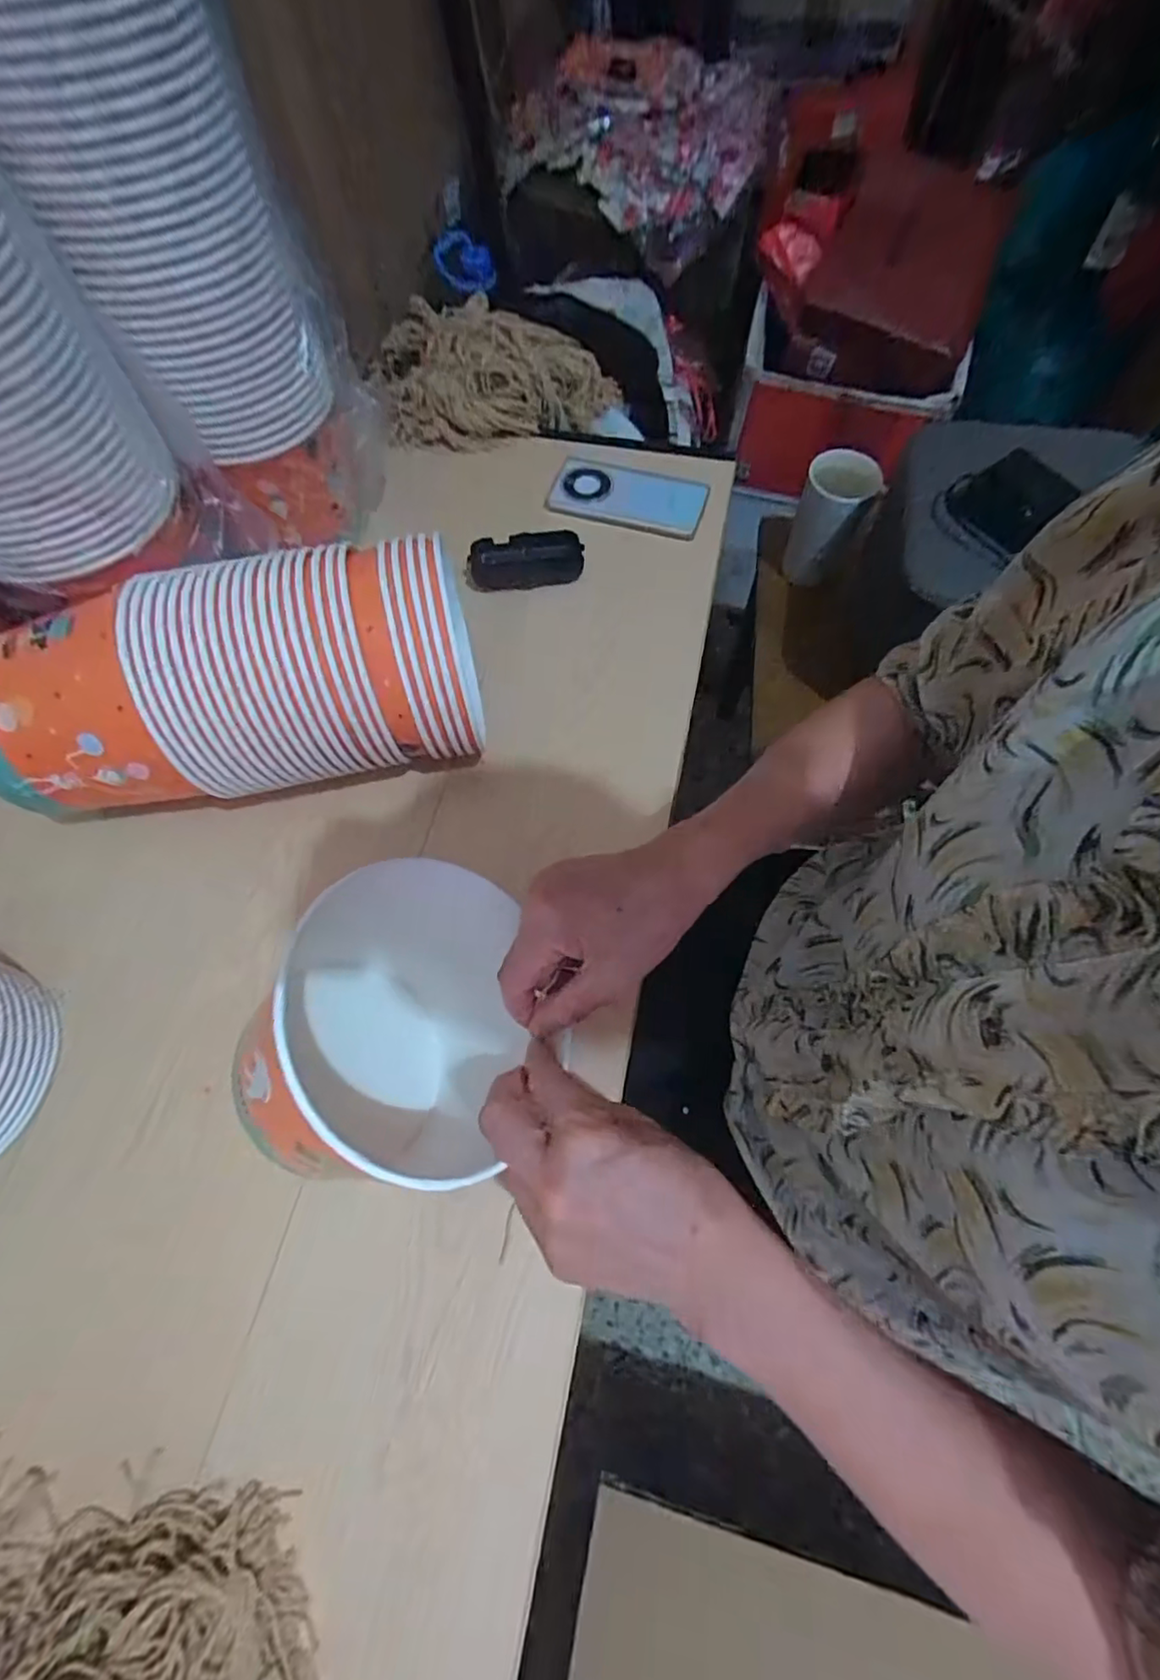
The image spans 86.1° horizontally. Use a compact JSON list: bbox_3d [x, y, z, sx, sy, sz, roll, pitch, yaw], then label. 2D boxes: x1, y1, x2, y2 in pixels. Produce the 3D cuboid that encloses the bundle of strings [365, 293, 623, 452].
[{"bbox_3d":[-0.111,-0.541,0.725,0.310,0.111,0.168,1,67,2],"label":"bundle of strings"}]

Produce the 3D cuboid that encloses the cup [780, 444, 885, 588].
[{"bbox_3d":[0.318,-0.403,0.788,0.089,0.130,0.089,20,69,10],"label":"cup"}]

